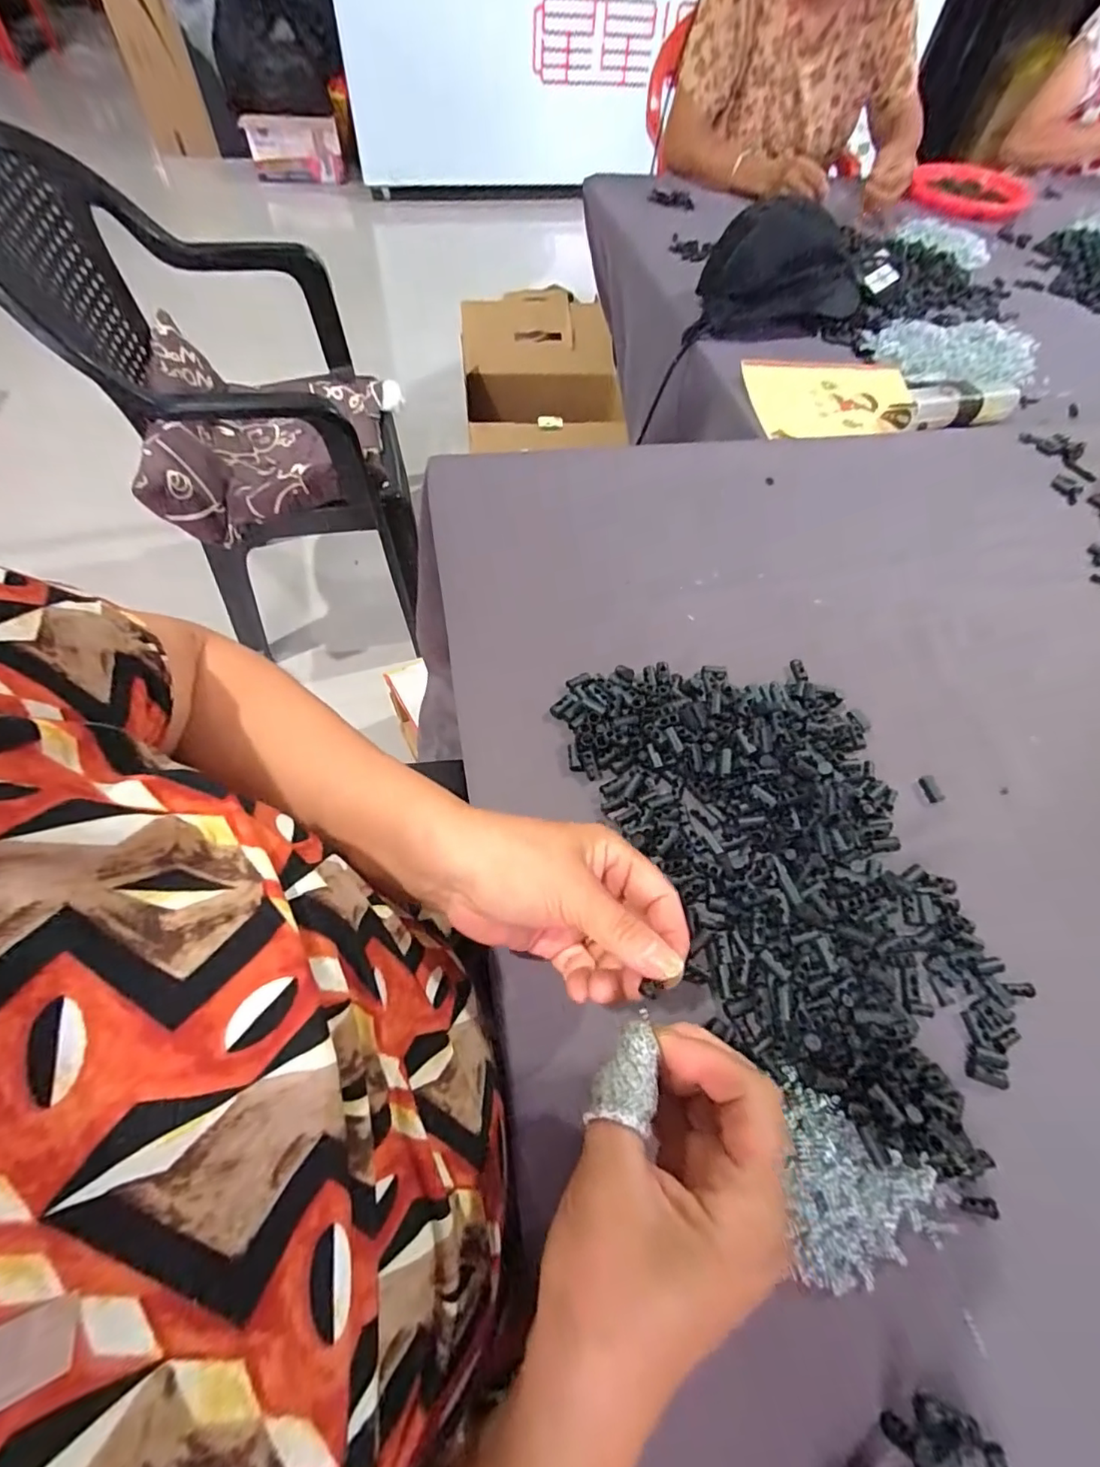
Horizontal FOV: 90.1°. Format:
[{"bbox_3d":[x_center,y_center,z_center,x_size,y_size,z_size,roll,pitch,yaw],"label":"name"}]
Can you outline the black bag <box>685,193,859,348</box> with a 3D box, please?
[{"bbox_3d":[0.300,-0.584,0.707,0.207,0.102,0.122,15,60,5],"label":"black bag"}]

